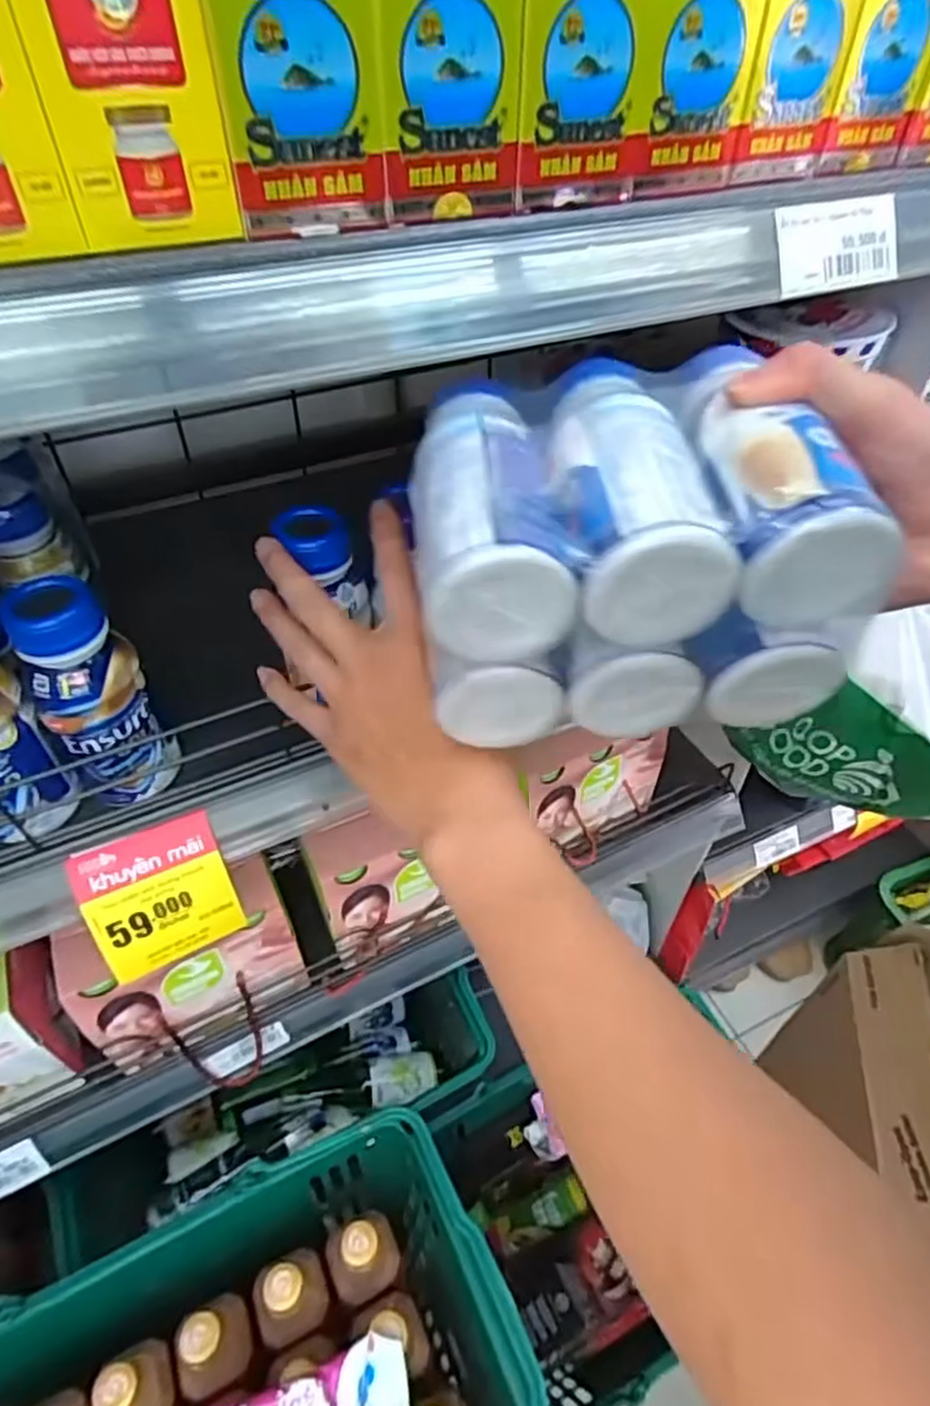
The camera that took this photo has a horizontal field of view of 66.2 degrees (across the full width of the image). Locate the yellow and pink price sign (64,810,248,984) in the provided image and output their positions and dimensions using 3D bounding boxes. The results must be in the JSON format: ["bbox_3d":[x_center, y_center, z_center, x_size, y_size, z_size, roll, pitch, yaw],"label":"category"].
[{"bbox_3d":[-0.184,0.118,0.432,0.080,0.085,0.012,-20,16,-20],"label":"yellow and pink price sign"}]

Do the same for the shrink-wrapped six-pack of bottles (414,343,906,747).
[{"bbox_3d":[0.068,-0.067,0.313,0.167,0.111,0.127,1,47,0],"label":"shrink-wrapped six-pack of bottles"}]

